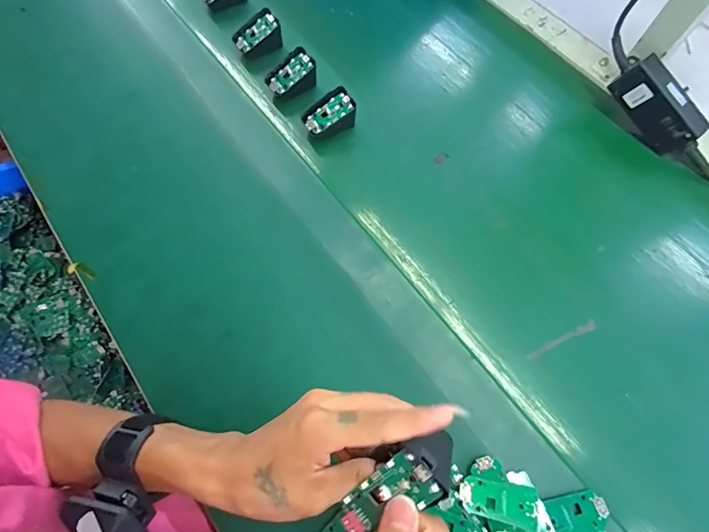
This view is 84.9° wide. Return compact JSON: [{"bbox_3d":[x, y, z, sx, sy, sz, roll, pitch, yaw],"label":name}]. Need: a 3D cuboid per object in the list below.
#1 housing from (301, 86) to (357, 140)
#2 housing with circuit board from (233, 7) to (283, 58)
[{"bbox_3d":[-0.033,-0.195,0.508,0.066,0.041,0.047,-20,70,-7],"label":"housing"},{"bbox_3d":[-0.140,-0.330,0.558,0.067,0.039,0.045,-38,73,-13],"label":"housing with circuit board"}]

